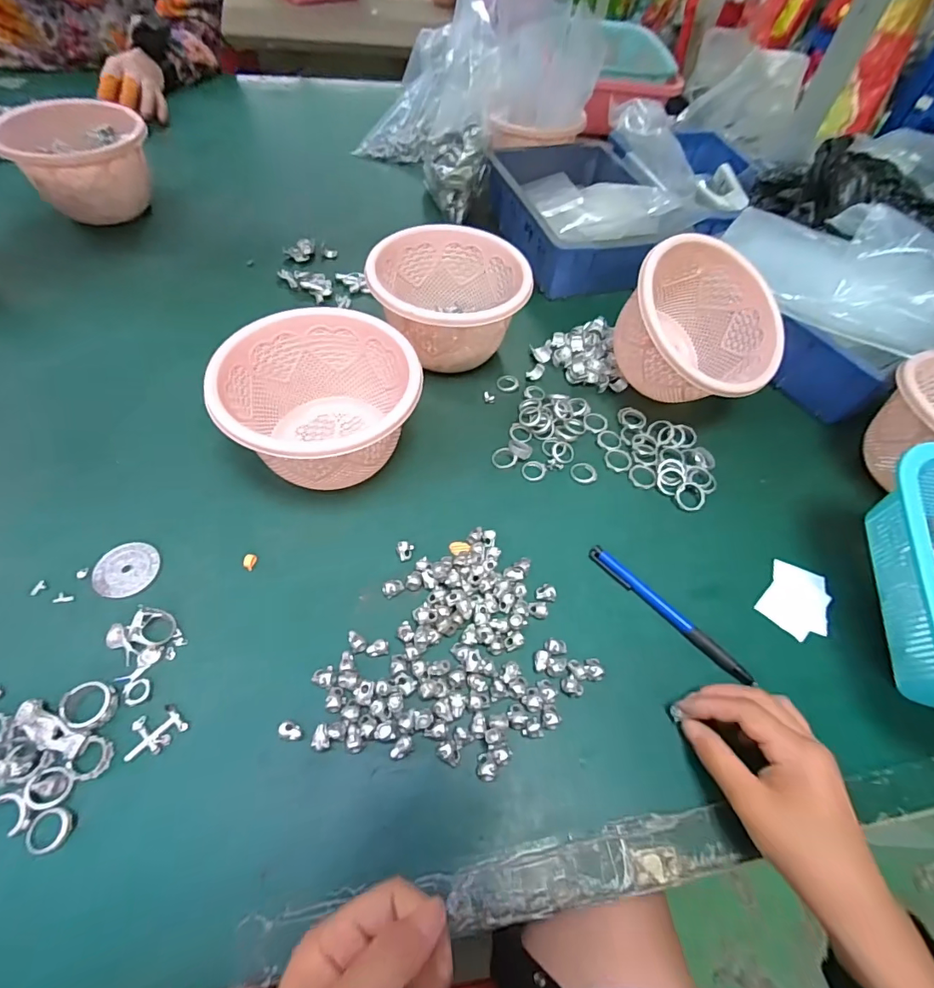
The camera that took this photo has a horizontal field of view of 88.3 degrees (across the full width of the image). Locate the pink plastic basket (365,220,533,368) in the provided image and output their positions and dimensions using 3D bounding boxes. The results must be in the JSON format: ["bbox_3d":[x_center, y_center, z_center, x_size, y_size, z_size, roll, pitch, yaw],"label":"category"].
[{"bbox_3d":[-0.020,-0.189,0.476,0.137,0.083,0.135,-2,57,-6],"label":"pink plastic basket"}]

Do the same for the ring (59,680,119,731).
[{"bbox_3d":[-0.228,0.128,0.292,0.030,0.007,0.026,14,57,4],"label":"ring"}]

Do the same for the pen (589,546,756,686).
[{"bbox_3d":[0.146,0.088,0.356,0.011,0.012,0.136,-37,67,-25],"label":"pen"}]

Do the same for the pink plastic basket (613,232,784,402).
[{"bbox_3d":[0.212,-0.156,0.455,0.140,0.105,0.146,-28,92,-8],"label":"pink plastic basket"}]

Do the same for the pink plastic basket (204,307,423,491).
[{"bbox_3d":[-0.117,-0.072,0.393,0.142,0.087,0.135,2,56,-3],"label":"pink plastic basket"}]

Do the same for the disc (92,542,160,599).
[{"bbox_3d":[-0.247,0.055,0.349,0.039,0.004,0.042,2,56,-3],"label":"disc"}]

